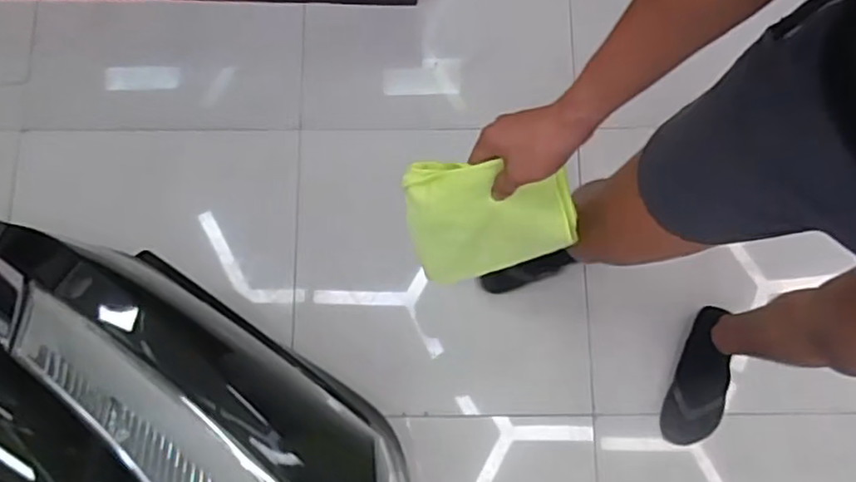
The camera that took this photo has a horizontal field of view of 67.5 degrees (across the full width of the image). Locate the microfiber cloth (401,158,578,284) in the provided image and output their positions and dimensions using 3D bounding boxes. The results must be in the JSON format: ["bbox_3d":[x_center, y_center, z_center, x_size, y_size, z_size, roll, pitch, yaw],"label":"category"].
[{"bbox_3d":[0.073,-0.025,0.723,0.183,0.189,0.044,-6,54,11],"label":"microfiber cloth"}]

